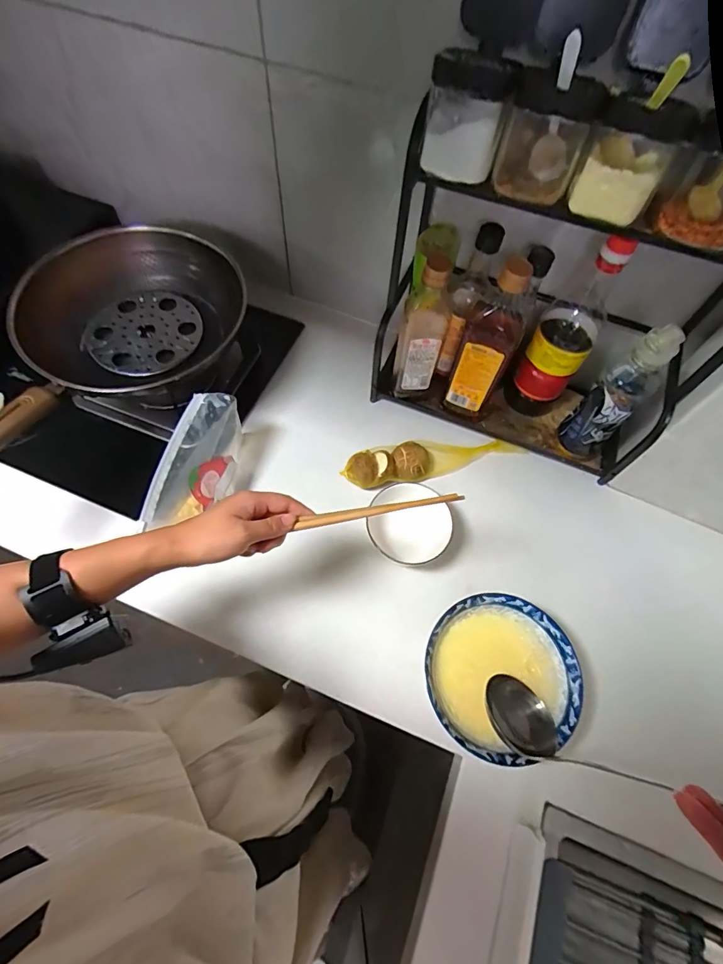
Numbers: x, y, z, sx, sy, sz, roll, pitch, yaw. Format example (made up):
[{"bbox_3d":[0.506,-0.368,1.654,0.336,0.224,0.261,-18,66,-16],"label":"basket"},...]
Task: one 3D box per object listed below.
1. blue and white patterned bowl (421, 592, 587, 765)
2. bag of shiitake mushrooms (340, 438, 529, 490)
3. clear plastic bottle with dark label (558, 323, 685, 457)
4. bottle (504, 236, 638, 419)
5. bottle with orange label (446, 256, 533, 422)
[{"bbox_3d":[0.165,0.237,0.536,0.175,0.069,0.173,1,63,-2],"label":"blue and white patterned bowl"},{"bbox_3d":[0.111,-0.042,0.672,0.283,0.040,0.070,-17,66,-11],"label":"bag of shiitake mushrooms"},{"bbox_3d":[0.341,-0.113,0.597,0.065,0.238,0.063,40,68,16],"label":"clear plastic bottle with dark label"},{"bbox_3d":[0.289,-0.203,0.612,0.079,0.279,0.082,35,67,14],"label":"bottle"},{"bbox_3d":[0.176,-0.187,0.615,0.078,0.269,0.075,29,66,11],"label":"bottle with orange label"}]

